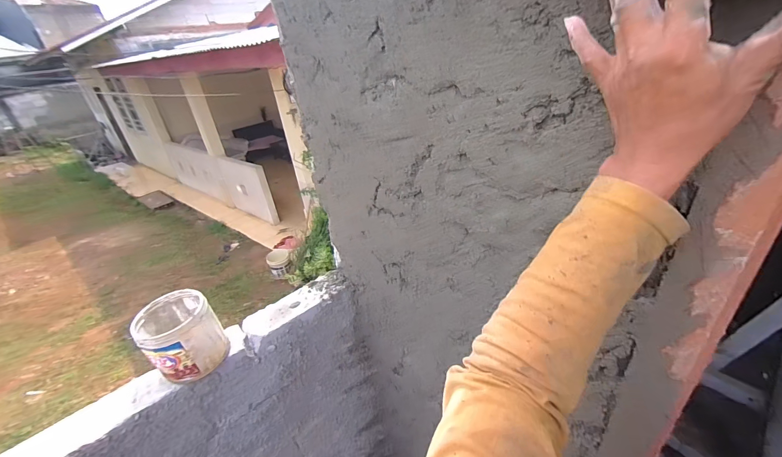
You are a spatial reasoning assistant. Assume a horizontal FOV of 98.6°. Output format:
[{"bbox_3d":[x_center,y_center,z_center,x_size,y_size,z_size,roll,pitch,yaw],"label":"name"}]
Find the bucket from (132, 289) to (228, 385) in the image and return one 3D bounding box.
[{"bbox_3d":[-0.468,0.242,0.756,0.146,0.149,0.135,-5,30,3],"label":"bucket"}]

